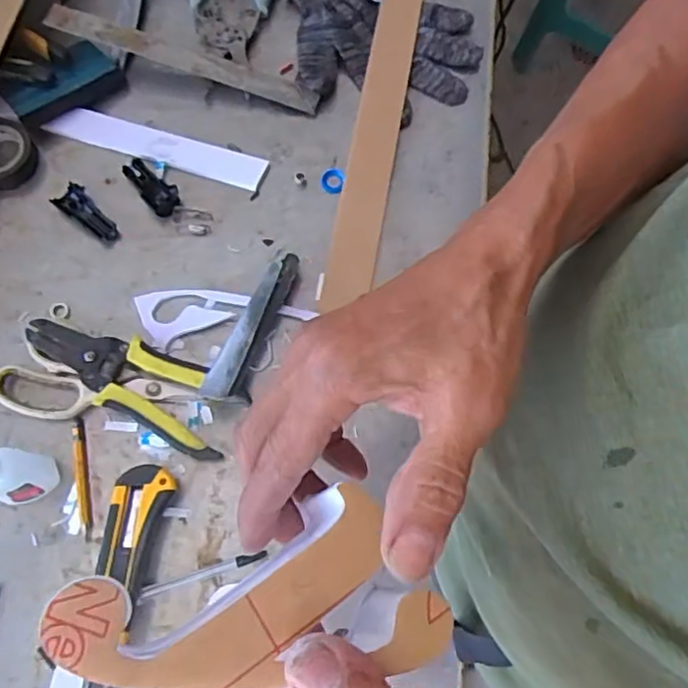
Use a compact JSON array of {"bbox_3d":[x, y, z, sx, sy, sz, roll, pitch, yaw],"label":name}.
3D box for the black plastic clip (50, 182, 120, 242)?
[{"bbox_3d":[-0.215,-0.112,0.556,0.060,0.011,0.025,35,74,9],"label":"black plastic clip"}]

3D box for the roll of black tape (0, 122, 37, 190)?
[{"bbox_3d":[-0.296,-0.165,0.561,0.054,0.021,0.054,1,72,-2],"label":"roll of black tape"}]

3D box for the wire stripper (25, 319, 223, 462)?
[{"bbox_3d":[-0.163,0.025,0.503,0.169,0.024,0.062,27,73,7],"label":"wire stripper"}]

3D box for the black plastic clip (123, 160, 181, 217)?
[{"bbox_3d":[-0.165,-0.135,0.561,0.026,0.012,0.060,-42,78,-14],"label":"black plastic clip"}]

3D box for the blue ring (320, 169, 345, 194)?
[{"bbox_3d":[-0.010,-0.143,0.572,0.020,0.006,0.022,1,72,-2],"label":"blue ring"}]

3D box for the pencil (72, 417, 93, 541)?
[{"bbox_3d":[-0.195,0.099,0.484,0.010,0.007,0.089,-11,72,-5],"label":"pencil"}]

